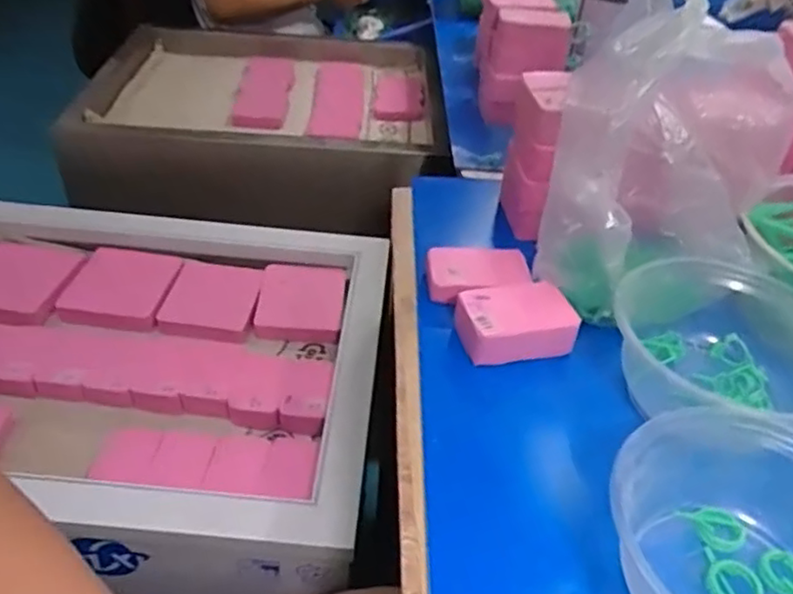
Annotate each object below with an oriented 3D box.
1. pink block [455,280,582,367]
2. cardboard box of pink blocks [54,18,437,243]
[{"bbox_3d":[0.078,0.018,0.448,0.079,0.030,0.050,-4,40,-11],"label":"pink block"},{"bbox_3d":[-0.194,-0.269,1.018,0.474,0.147,0.385,5,39,0],"label":"cardboard box of pink blocks"}]

